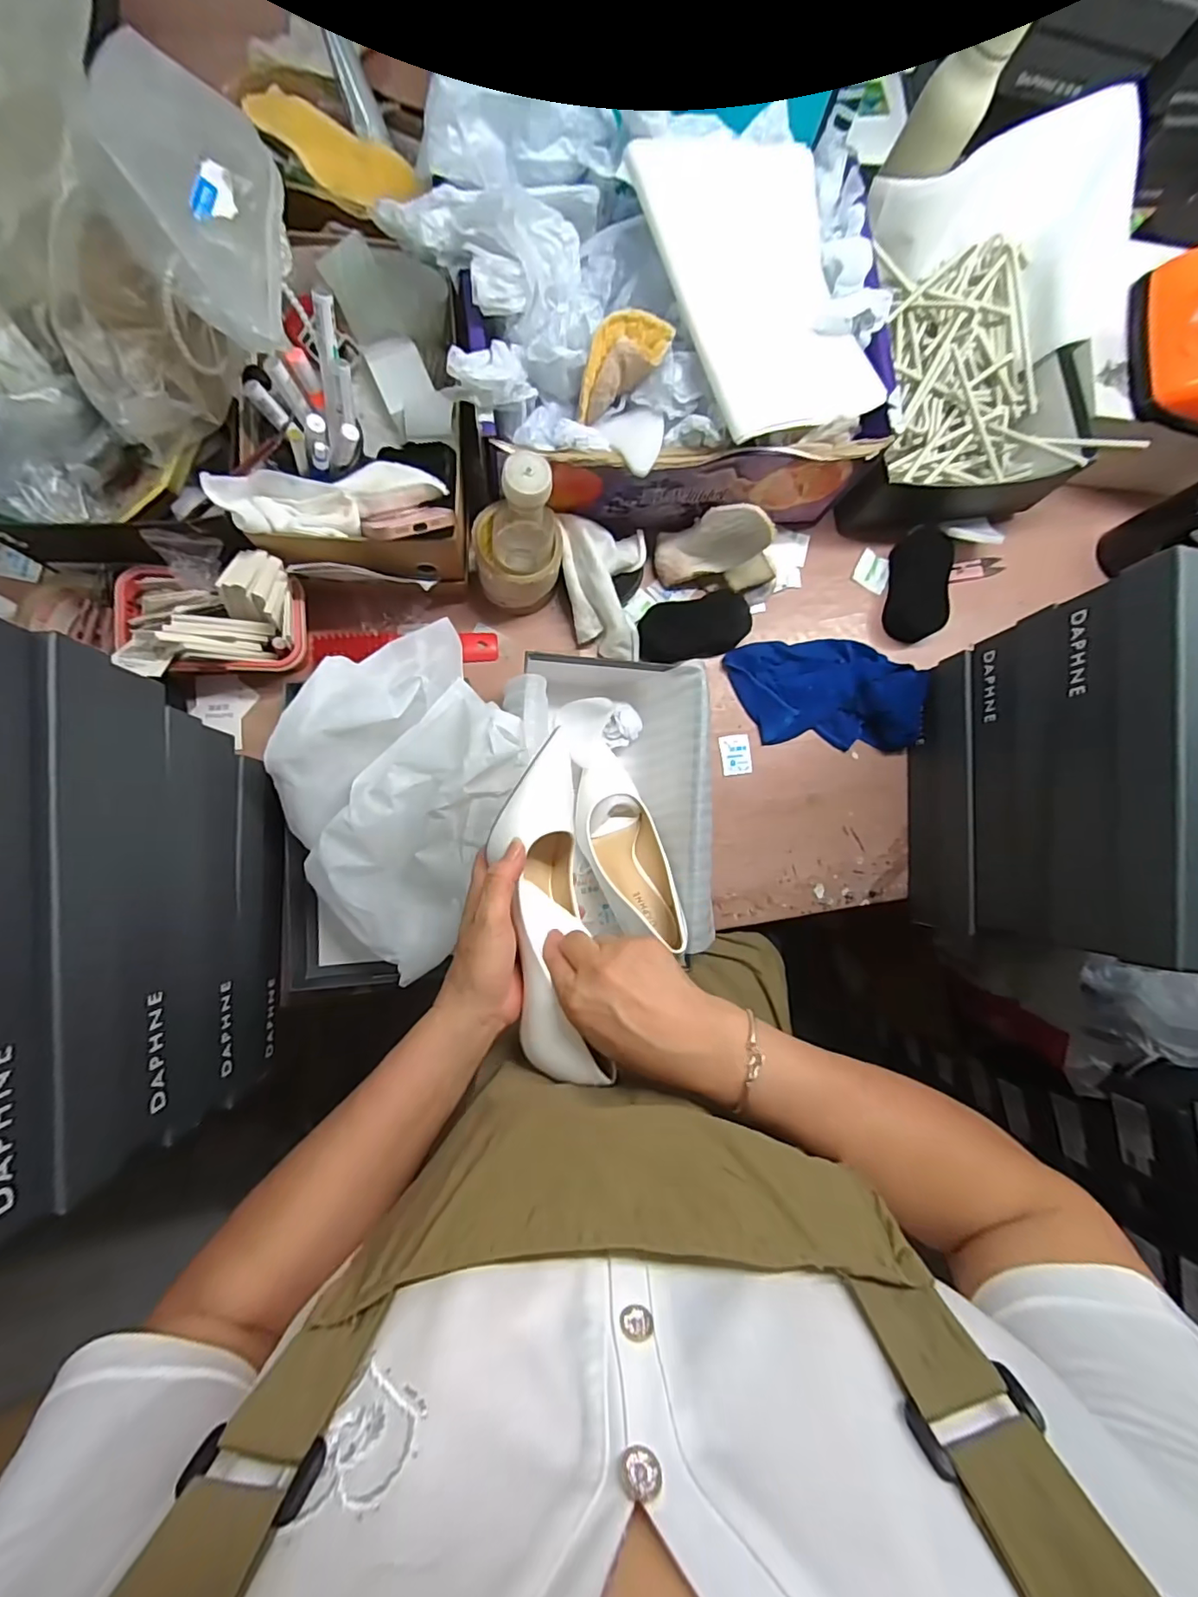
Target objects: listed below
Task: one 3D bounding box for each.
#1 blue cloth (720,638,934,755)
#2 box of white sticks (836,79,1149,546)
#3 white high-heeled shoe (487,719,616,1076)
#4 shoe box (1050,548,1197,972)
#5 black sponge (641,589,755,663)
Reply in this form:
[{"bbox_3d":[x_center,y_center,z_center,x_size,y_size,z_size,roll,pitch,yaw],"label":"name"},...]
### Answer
[{"bbox_3d":[0.264,-0.126,0.640,0.223,0.042,0.133,1,86,-8],"label":"blue cloth"},{"bbox_3d":[0.426,-0.526,0.634,0.294,0.155,0.396,1,86,-8],"label":"box of white sticks"},{"bbox_3d":[-0.040,0.080,0.406,0.066,0.076,0.232,-2,70,-8],"label":"white high-heeled shoe"},{"bbox_3d":[0.479,-0.020,0.429,0.180,0.103,0.296,7,85,-7],"label":"shoe box"},{"bbox_3d":[0.109,-0.194,0.626,0.127,0.028,0.064,-12,88,-8],"label":"black sponge"}]

